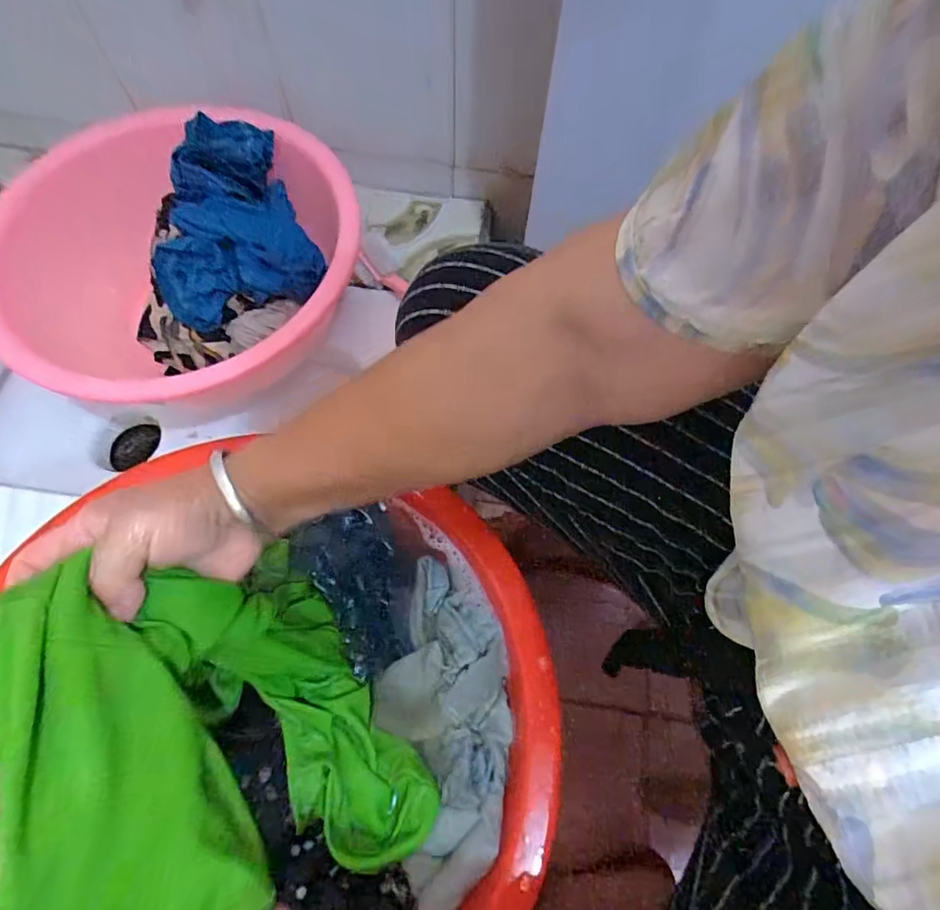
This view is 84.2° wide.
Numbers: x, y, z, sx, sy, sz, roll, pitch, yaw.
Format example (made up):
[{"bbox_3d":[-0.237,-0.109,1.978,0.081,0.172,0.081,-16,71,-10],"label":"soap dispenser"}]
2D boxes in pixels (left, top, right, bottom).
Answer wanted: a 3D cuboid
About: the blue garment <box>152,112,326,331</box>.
[{"bbox_3d":[-0.272,-0.256,0.570,0.166,0.091,0.199,-24,68,-13],"label":"blue garment"}]

